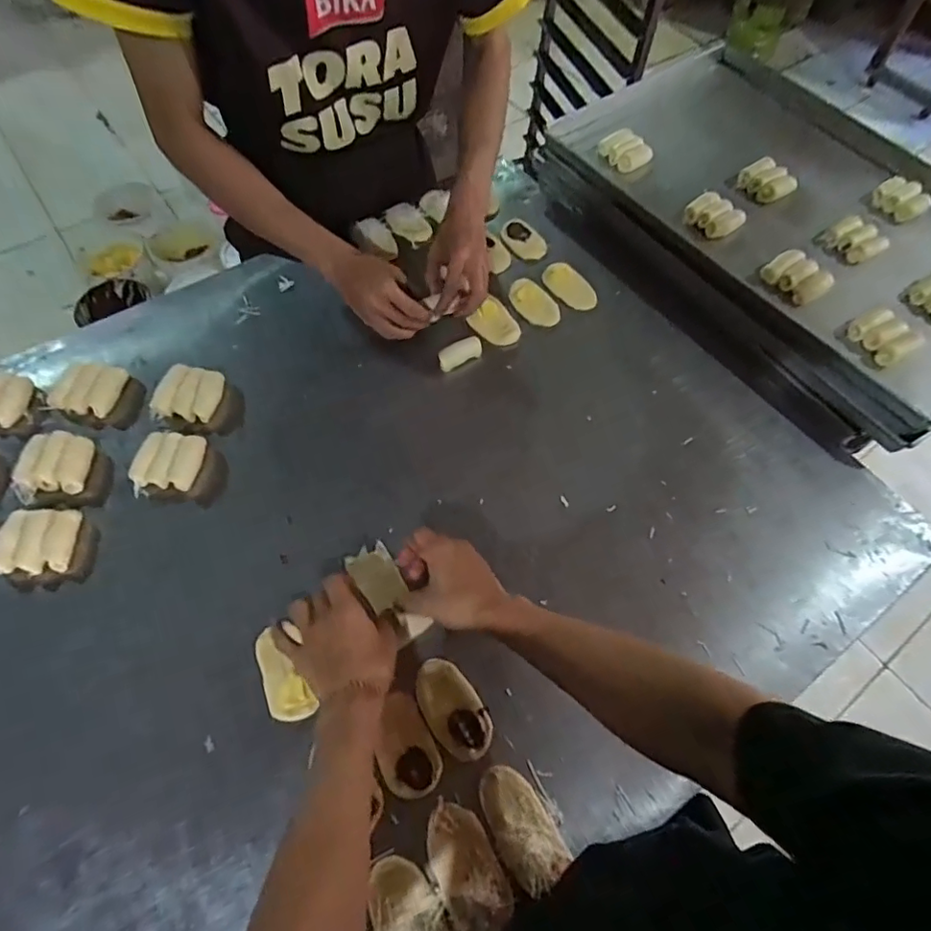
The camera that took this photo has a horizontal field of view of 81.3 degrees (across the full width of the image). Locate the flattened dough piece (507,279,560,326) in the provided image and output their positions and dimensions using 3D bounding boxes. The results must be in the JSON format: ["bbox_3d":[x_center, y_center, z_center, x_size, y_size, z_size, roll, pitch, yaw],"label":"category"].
[{"bbox_3d":[0.101,-0.237,0.796,0.057,0.011,0.091,-33,68,-17],"label":"flattened dough piece"}]

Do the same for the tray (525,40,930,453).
[{"bbox_3d":[0.495,-0.392,0.841,0.436,0.092,0.709,-33,68,-17],"label":"tray"}]

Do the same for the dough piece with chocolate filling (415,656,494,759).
[{"bbox_3d":[-0.013,0.241,0.540,0.054,0.008,0.098,-35,69,-18],"label":"dough piece with chocolate filling"}]

